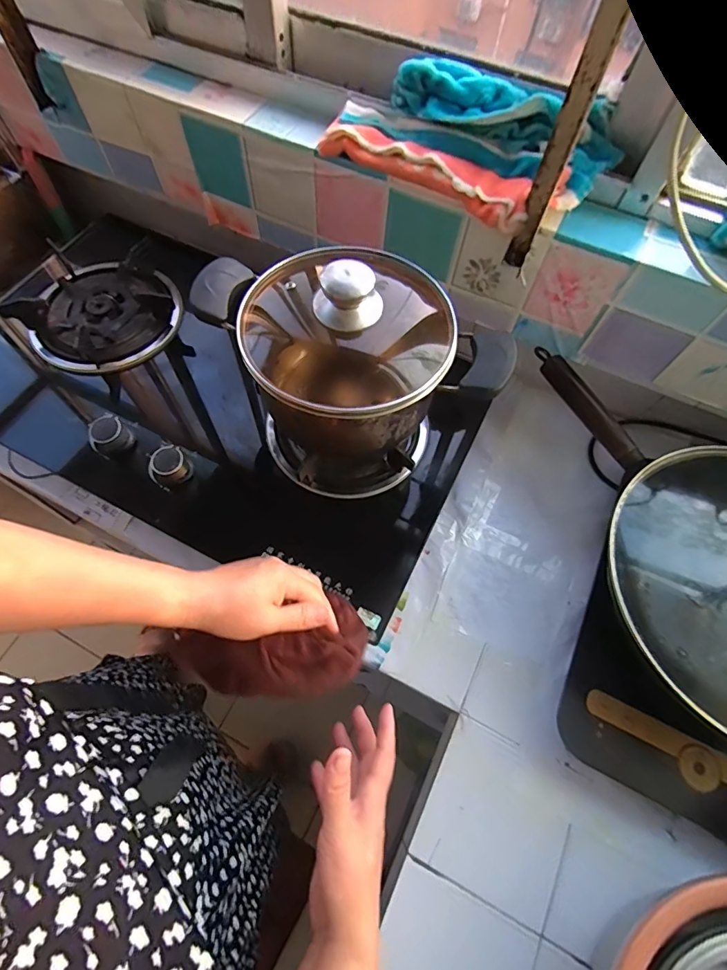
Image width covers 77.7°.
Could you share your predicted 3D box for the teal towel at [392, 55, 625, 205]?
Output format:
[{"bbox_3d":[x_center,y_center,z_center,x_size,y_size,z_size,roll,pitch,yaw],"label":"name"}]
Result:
[{"bbox_3d":[0.157,-0.399,0.486,0.238,0.049,0.080,32,68,12],"label":"teal towel"}]

